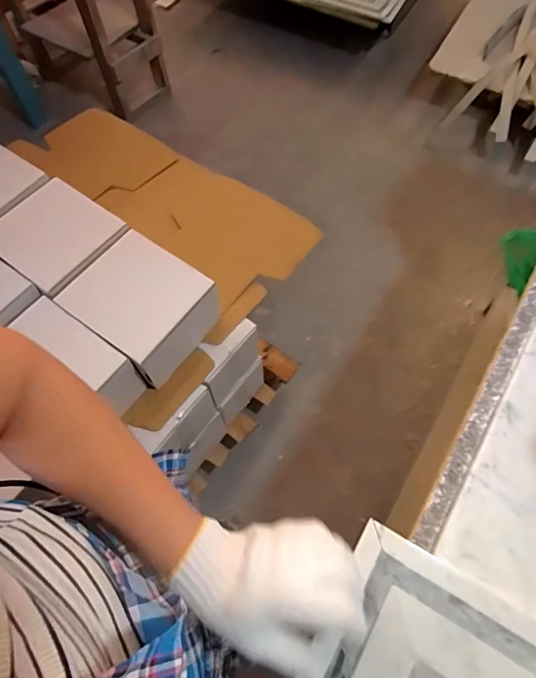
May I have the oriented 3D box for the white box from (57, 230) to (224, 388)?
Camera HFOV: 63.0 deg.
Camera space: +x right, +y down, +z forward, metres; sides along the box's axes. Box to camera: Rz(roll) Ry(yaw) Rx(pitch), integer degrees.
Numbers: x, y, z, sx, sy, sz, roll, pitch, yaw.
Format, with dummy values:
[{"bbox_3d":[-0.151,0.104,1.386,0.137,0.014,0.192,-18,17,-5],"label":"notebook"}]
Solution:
[{"bbox_3d":[-0.244,-0.063,0.855,0.231,0.114,0.207,35,68,17],"label":"white box"}]

